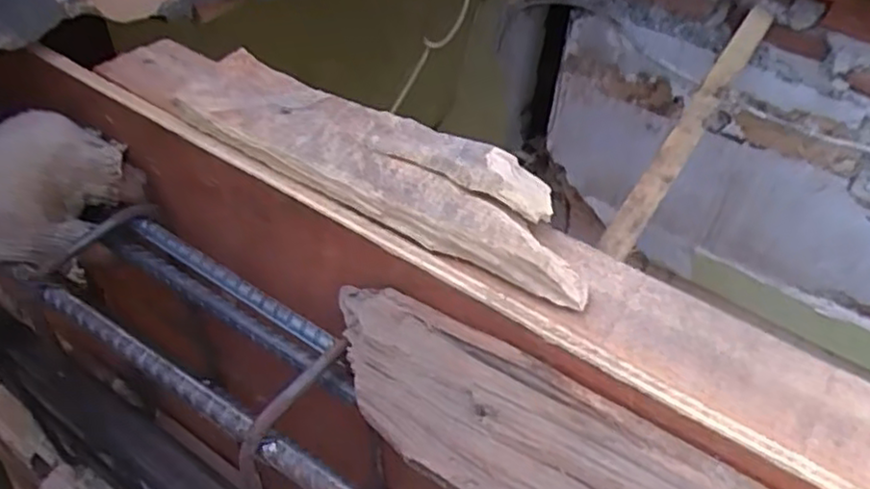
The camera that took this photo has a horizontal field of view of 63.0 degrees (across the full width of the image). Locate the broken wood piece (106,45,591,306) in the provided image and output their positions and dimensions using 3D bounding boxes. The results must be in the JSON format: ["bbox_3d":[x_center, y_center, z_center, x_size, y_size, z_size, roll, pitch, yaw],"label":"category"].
[{"bbox_3d":[-0.062,-0.058,0.390,0.318,0.031,0.056,26,52,20],"label":"broken wood piece"}]

